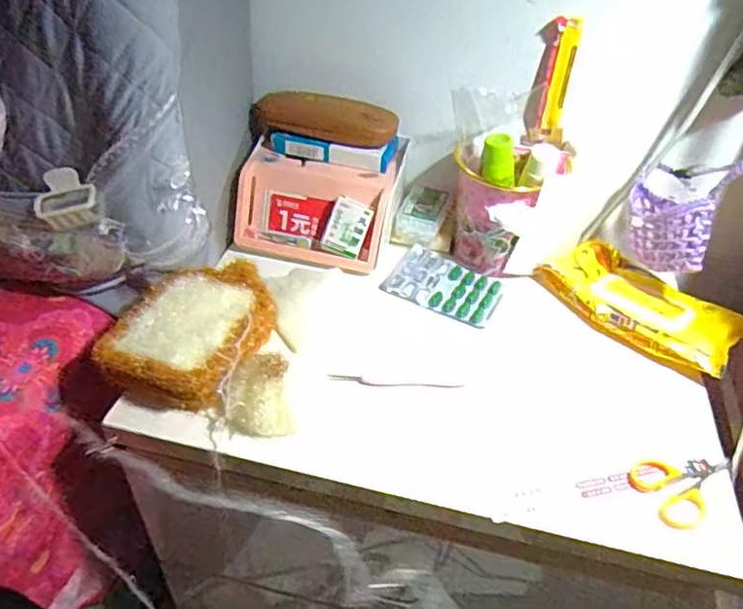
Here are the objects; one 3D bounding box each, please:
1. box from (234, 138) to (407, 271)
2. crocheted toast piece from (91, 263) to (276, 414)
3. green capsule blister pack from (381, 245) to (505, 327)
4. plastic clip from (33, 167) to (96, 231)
[{"bbox_3d":[-0.057,-0.119,0.660,0.170,0.077,0.140,10,41,6],"label":"box"},{"bbox_3d":[-0.160,0.023,0.525,0.125,0.045,0.144,10,41,7],"label":"crocheted toast piece"},{"bbox_3d":[0.080,-0.021,0.631,0.118,0.009,0.087,21,43,18],"label":"green capsule blister pack"},{"bbox_3d":[-0.260,-0.090,0.497,0.048,0.043,0.029,-16,45,-22],"label":"plastic clip"}]

